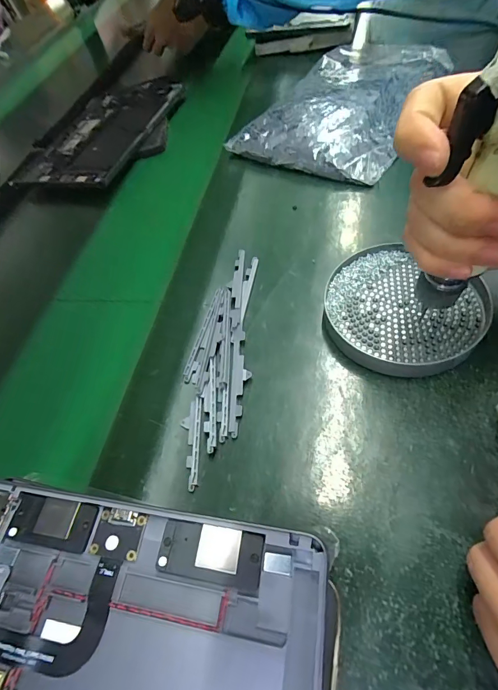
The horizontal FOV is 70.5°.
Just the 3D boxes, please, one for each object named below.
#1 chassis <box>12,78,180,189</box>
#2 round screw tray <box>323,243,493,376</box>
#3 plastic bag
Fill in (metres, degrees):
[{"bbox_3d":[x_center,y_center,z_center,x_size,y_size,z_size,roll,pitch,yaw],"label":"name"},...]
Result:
[{"bbox_3d":[-0.233,-0.330,0.541,0.215,0.016,0.280,13,62,20],"label":"chassis"},{"bbox_3d":[0.112,-0.025,0.270,0.110,0.024,0.104,-6,56,9],"label":"round screw tray"},{"bbox_3d":[0.120,-0.300,0.440,0.182,0.058,0.256,22,64,26],"label":"plastic bag"}]

